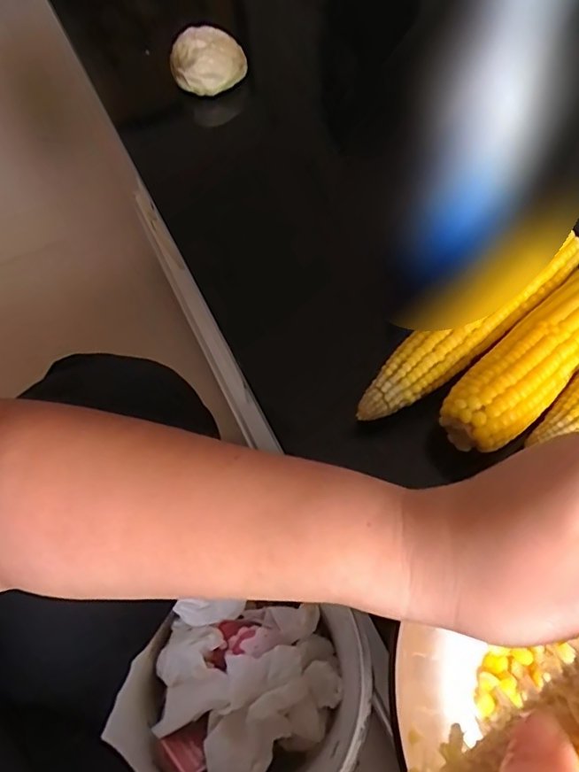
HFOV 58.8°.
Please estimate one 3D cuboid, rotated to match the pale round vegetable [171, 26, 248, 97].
[{"bbox_3d":[-0.081,-0.329,0.522,0.067,0.039,0.057,11,61,9],"label":"pale round vegetable"}]

